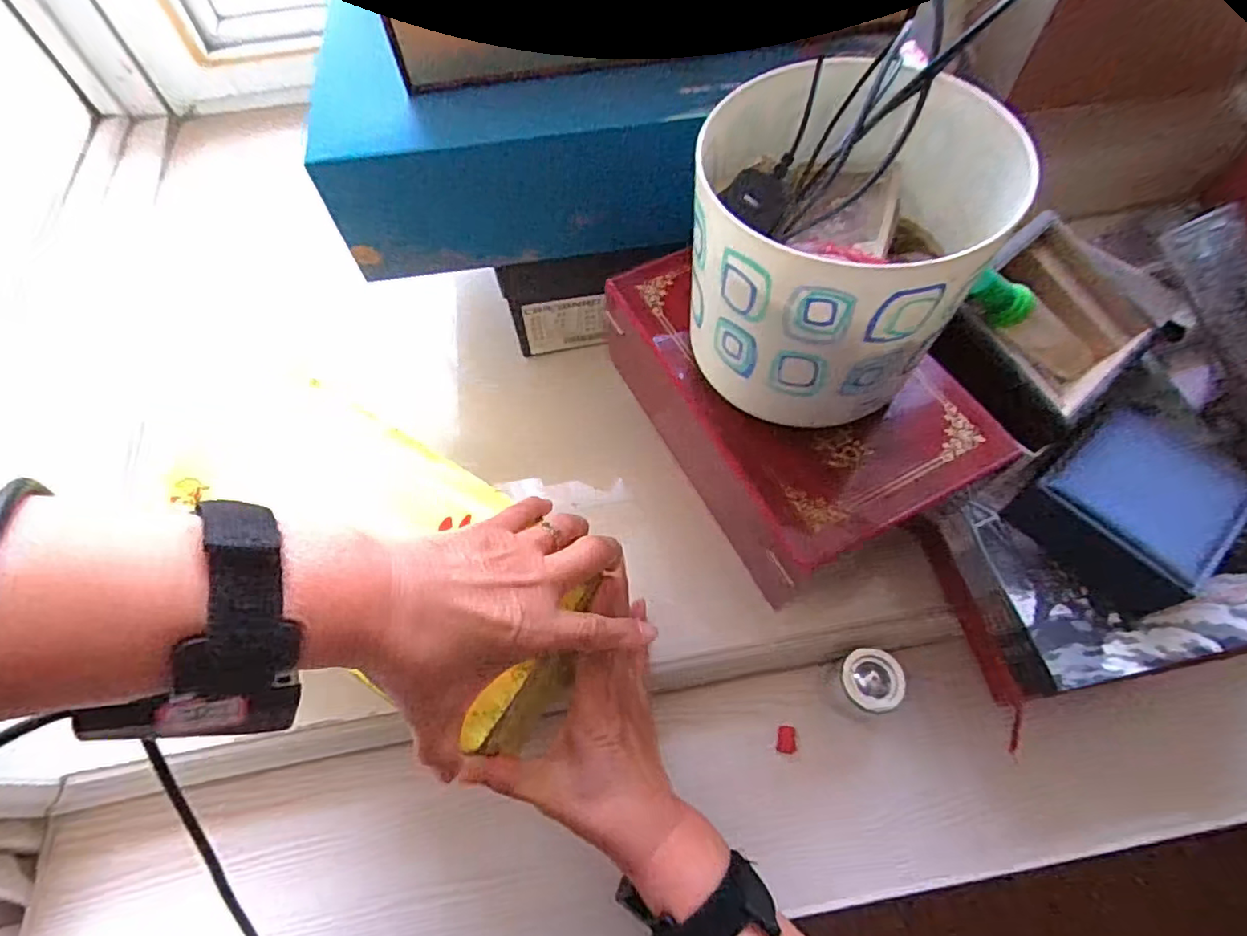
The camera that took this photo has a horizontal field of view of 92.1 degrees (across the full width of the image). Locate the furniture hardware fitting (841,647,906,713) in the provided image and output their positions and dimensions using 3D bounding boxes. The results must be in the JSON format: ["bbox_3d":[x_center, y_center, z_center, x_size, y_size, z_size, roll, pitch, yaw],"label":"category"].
[{"bbox_3d":[0.170,0.143,0.407,0.038,0.015,0.040,-13,62,-4],"label":"furniture hardware fitting"}]

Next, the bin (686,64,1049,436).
[{"bbox_3d":[0.100,-0.099,0.300,0.129,0.123,0.133,14,63,10],"label":"bin"}]

